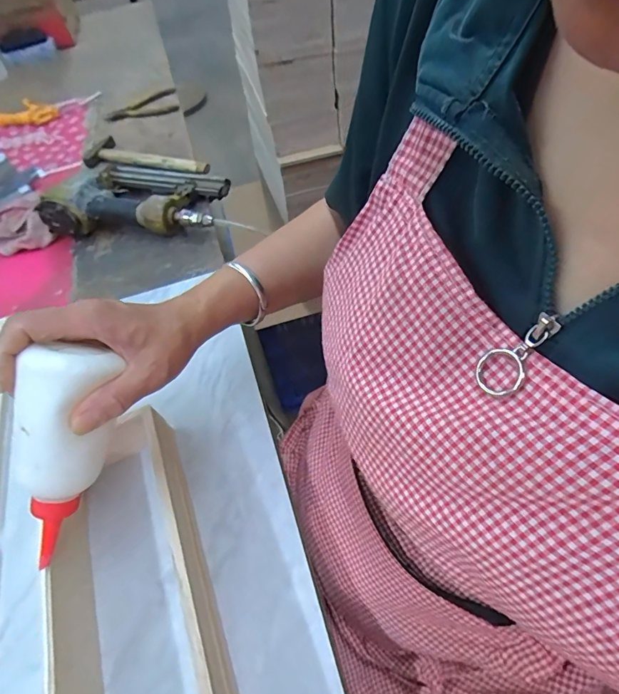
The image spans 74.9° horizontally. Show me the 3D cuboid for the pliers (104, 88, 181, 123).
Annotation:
[{"bbox_3d":[-0.346,-0.491,0.831,0.146,0.019,0.105,-14,55,-3],"label":"pliers"}]

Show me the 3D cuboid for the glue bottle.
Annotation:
[{"bbox_3d":[-0.168,0.075,0.273,0.041,0.150,0.043,15,14,15],"label":"glue bottle"}]

